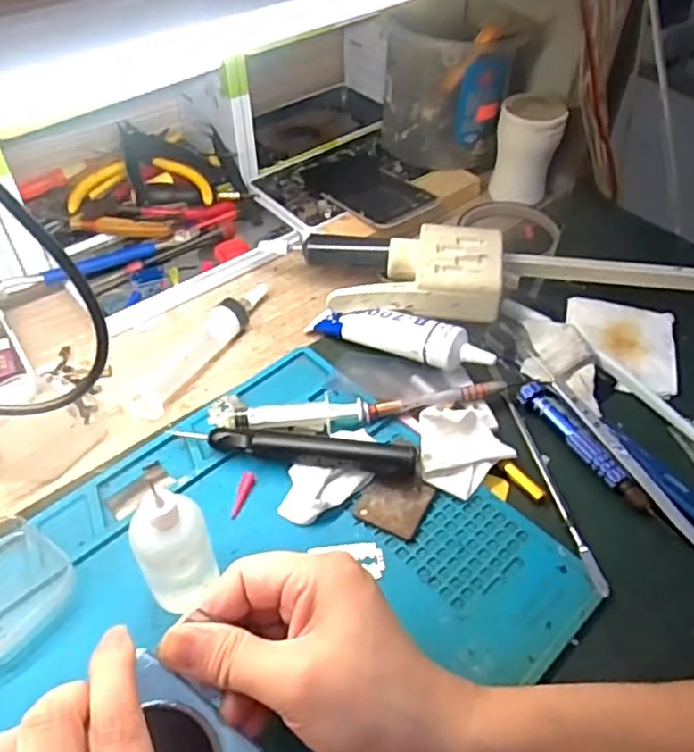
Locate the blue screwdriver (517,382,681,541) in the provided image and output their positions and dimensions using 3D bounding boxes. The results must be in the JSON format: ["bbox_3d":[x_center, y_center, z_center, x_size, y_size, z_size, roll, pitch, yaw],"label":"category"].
[{"bbox_3d":[0.151,0.047,0.405,0.015,0.012,0.121,-26,53,-22],"label":"blue screwdriver"}]

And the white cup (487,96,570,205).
[{"bbox_3d":[0.157,-0.199,0.587,0.052,0.076,0.047,13,49,11],"label":"white cup"}]

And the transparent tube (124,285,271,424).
[{"bbox_3d":[-0.102,-0.025,0.474,0.031,0.022,0.136,25,52,20],"label":"transparent tube"}]

